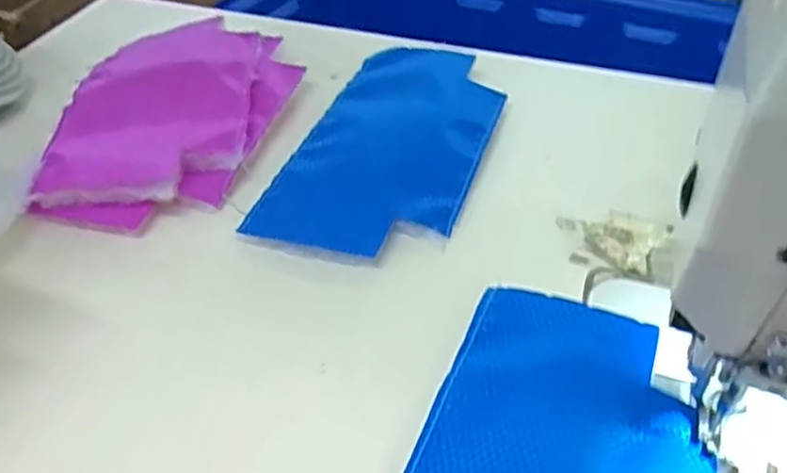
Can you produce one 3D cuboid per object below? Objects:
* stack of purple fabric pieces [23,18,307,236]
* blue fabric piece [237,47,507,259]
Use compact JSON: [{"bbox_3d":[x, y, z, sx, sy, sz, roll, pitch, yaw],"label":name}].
[{"bbox_3d":[-0.151,-0.087,0.494,0.141,0.030,0.217,0,43,3],"label":"stack of purple fabric pieces"},{"bbox_3d":[0.002,-0.069,0.475,0.117,0.025,0.217,13,45,16],"label":"blue fabric piece"}]

